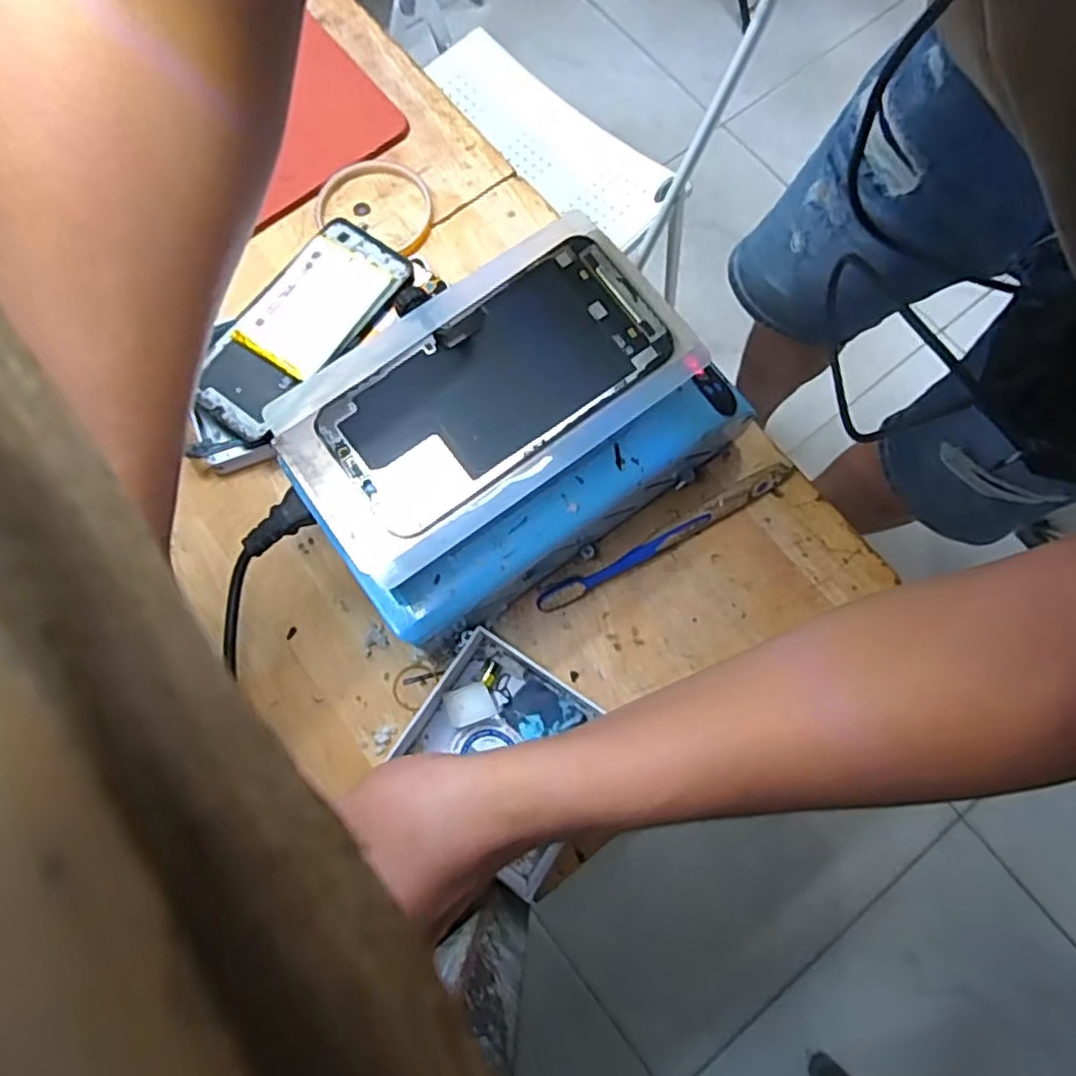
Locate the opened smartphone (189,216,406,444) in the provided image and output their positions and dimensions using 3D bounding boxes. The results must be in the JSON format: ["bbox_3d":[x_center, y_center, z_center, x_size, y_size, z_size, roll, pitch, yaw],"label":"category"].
[{"bbox_3d":[-0.156,-0.141,0.454,0.072,0.007,0.163,35,75,3],"label":"opened smartphone"}]

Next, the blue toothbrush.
[{"bbox_3d":[0.082,-0.001,0.439,0.182,0.016,0.014,-29,77,-7],"label":"blue toothbrush"}]

